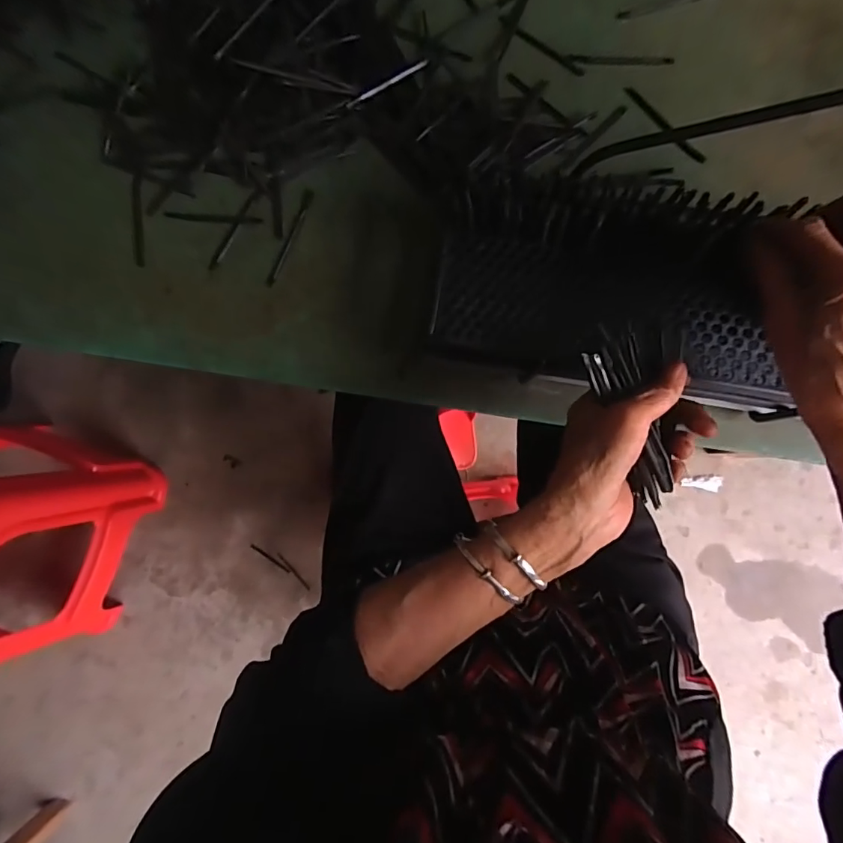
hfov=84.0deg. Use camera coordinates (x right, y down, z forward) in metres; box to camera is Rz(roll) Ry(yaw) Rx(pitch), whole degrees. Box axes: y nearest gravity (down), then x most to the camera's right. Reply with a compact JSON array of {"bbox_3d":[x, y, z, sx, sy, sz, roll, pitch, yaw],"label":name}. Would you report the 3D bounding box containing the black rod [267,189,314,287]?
[{"bbox_3d":[-0.134,-0.188,0.479,0.011,0.005,0.106,22,87,3],"label":"black rod"}]

